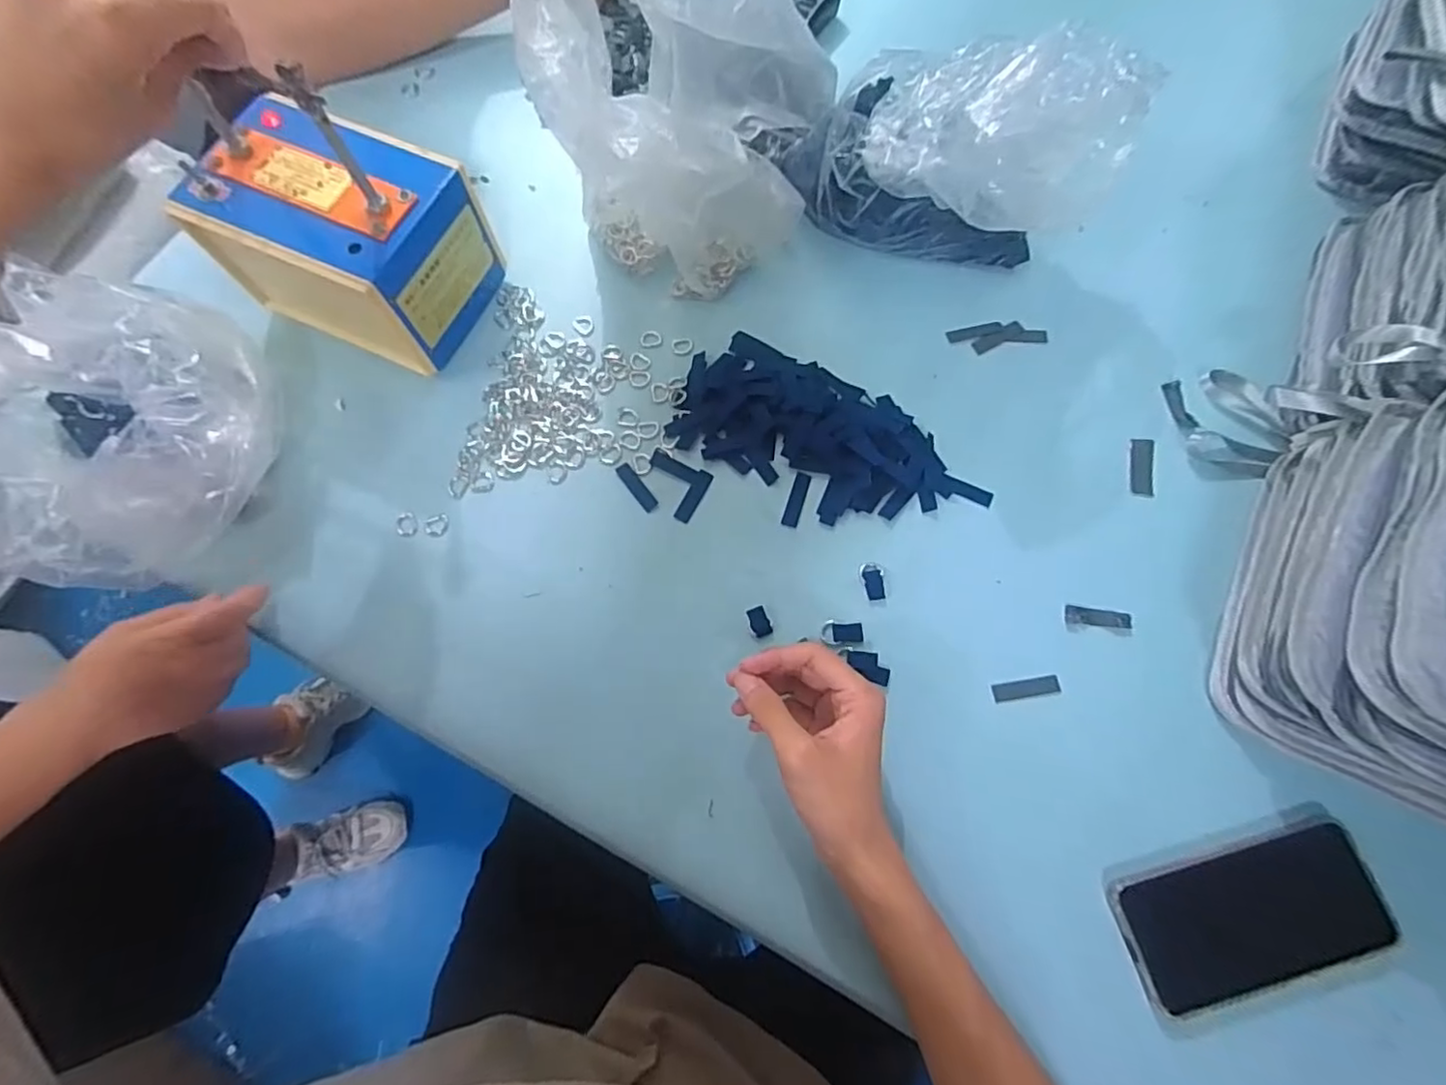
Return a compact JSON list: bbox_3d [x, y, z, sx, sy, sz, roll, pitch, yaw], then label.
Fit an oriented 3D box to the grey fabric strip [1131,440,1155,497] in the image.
[{"bbox_3d":[0.337,-0.060,0.509,0.016,0.005,0.048,9,73,4],"label":"grey fabric strip"}]

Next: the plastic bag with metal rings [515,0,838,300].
[{"bbox_3d":[-0.020,-0.340,0.487,0.193,0.220,0.227,5,73,2],"label":"plastic bag with metal rings"}]

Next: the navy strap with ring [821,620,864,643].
[{"bbox_3d":[0.090,0.067,0.472,0.031,0.004,0.017,3,73,2],"label":"navy strap with ring"}]

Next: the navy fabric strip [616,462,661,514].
[{"bbox_3d":[-0.069,-0.045,0.510,0.012,0.004,0.047,-35,75,-10],"label":"navy fabric strip"}]

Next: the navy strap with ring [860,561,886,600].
[{"bbox_3d":[0.114,0.029,0.481,0.018,0.006,0.029,0,73,1],"label":"navy strap with ring"}]

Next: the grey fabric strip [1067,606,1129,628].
[{"bbox_3d":[0.282,0.056,0.471,0.047,0.009,0.013,7,73,3],"label":"grey fabric strip"}]

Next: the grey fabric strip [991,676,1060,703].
[{"bbox_3d":[0.220,0.106,0.458,0.048,0.004,0.013,-9,73,-2],"label":"grey fabric strip"}]

